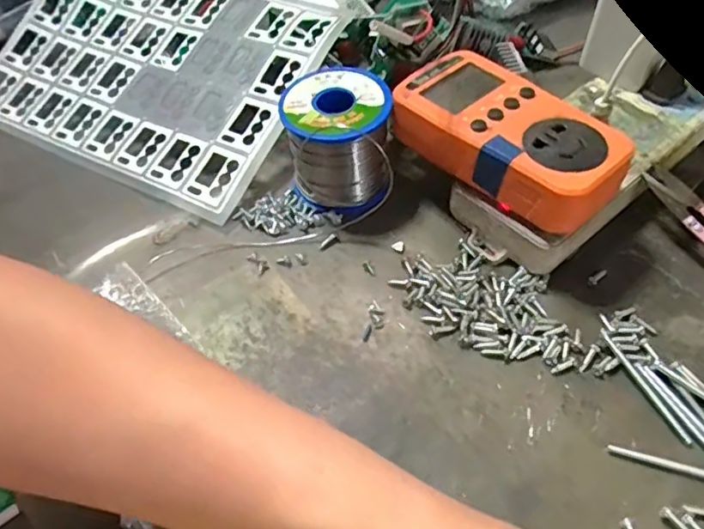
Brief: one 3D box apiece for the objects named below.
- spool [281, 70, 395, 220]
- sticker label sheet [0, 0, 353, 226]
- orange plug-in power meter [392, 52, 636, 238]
[{"bbox_3d":[-0.008,-0.076,0.359,0.060,0.064,0.067,-7,53,-1],"label":"spool"},{"bbox_3d":[-0.156,-0.153,0.428,0.268,0.020,0.178,24,74,21],"label":"sticker label sheet"},{"bbox_3d":[0.085,-0.071,0.323,0.063,0.032,0.123,-37,59,-21],"label":"orange plug-in power meter"}]

